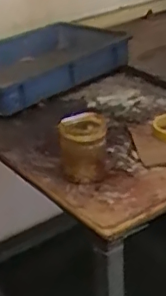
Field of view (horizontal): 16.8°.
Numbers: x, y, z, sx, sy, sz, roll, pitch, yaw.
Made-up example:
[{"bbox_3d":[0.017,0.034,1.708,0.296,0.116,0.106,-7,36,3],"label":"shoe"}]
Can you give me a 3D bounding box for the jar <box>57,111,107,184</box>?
[{"bbox_3d":[0.001,0.002,1.006,0.082,0.109,0.089,-2,28,5],"label":"jar"}]

